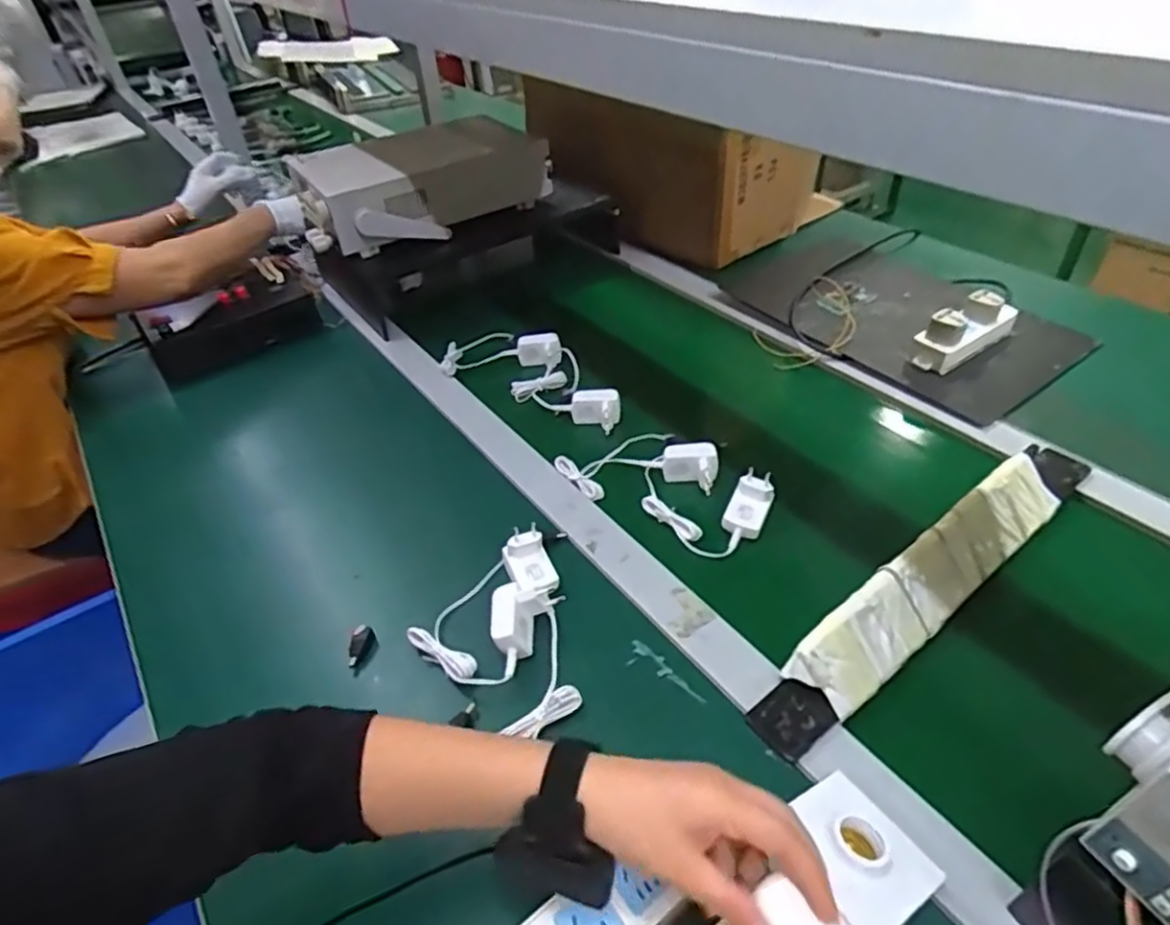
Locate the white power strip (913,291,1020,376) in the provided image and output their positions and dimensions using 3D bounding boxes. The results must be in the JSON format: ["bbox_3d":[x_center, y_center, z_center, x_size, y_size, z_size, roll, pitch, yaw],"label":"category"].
[{"bbox_3d":[0.501,-0.177,0.897,0.165,0.065,0.054,-27,46,-23],"label":"white power strip"}]

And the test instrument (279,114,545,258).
[{"bbox_3d":[-0.270,-0.443,1.081,0.361,0.116,0.239,-33,48,-28],"label":"test instrument"}]

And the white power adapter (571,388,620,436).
[{"bbox_3d":[0.013,-0.068,0.852,0.064,0.035,0.058,-2,41,4],"label":"white power adapter"}]

